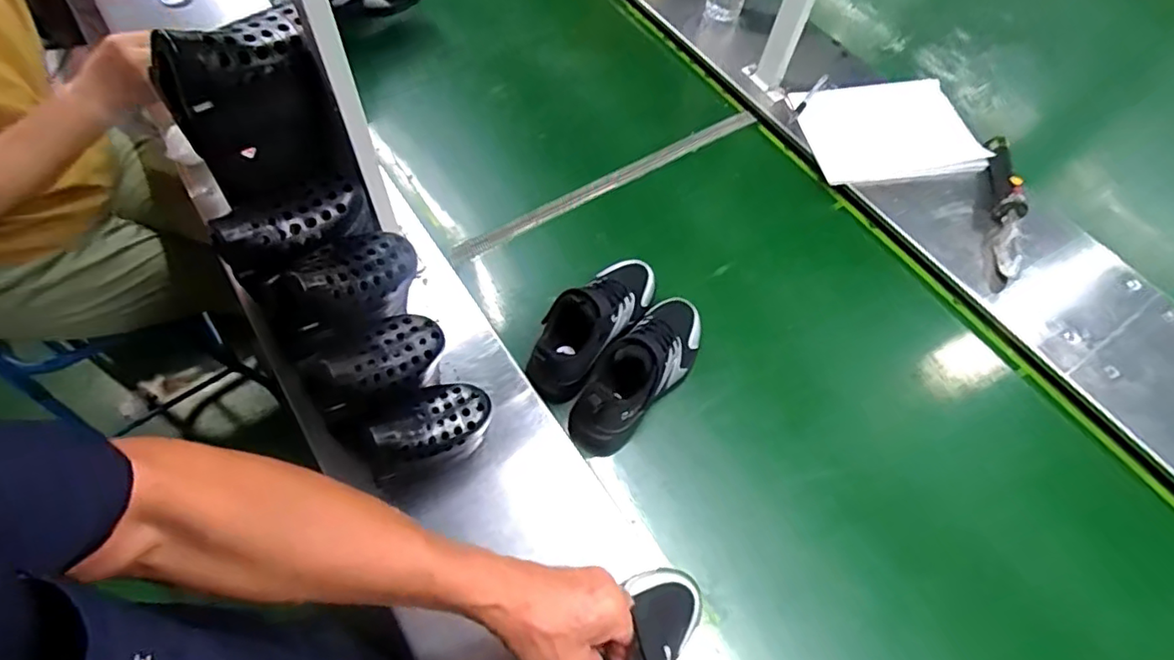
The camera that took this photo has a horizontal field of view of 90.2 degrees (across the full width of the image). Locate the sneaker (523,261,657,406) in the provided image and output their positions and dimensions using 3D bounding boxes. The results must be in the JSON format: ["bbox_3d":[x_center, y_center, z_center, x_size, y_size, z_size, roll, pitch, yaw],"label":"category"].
[{"bbox_3d":[0.011,-0.017,0.703,0.078,0.097,0.212,34,63,16],"label":"sneaker"}]

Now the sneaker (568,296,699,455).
[{"bbox_3d":[0.065,0.042,0.674,0.078,0.094,0.217,34,63,15],"label":"sneaker"}]

